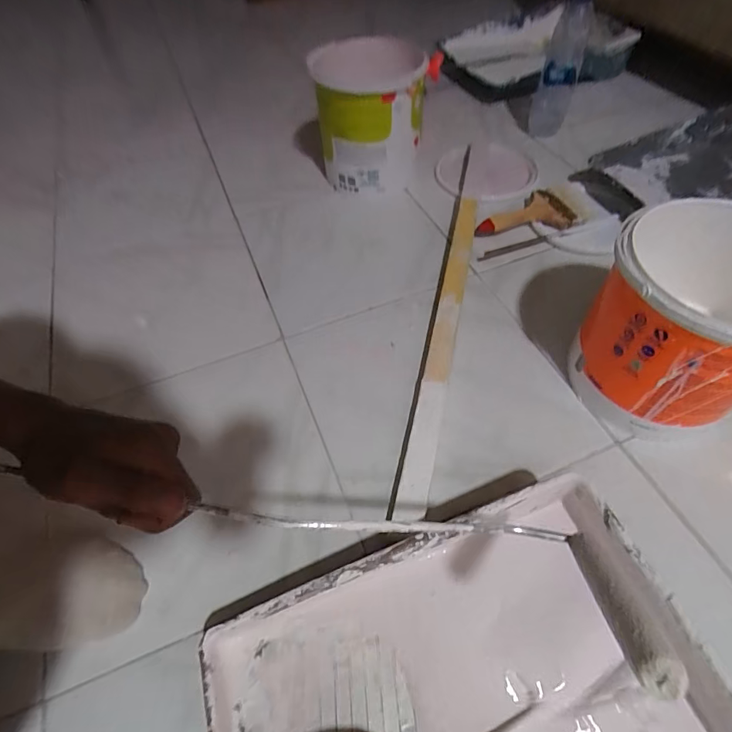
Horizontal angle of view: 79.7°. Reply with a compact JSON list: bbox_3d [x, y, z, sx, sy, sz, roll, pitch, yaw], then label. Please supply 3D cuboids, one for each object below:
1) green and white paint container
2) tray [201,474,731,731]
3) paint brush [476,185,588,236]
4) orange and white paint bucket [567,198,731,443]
[{"bbox_3d":[0.006,-0.416,0.741,0.177,0.179,0.163,-1,54,3],"label":"green and white paint container"},{"bbox_3d":[0.075,0.274,0.319,0.353,0.081,0.281,-18,55,-9],"label":"tray"},{"bbox_3d":[0.281,-0.247,0.706,0.213,0.031,0.086,-25,57,-14],"label":"paint brush"},{"bbox_3d":[0.327,-0.040,0.464,0.165,0.185,0.169,-2,54,2],"label":"orange and white paint bucket"}]

